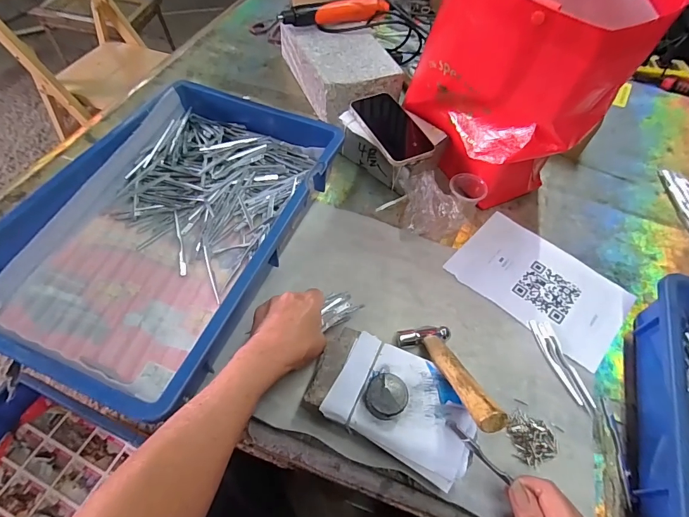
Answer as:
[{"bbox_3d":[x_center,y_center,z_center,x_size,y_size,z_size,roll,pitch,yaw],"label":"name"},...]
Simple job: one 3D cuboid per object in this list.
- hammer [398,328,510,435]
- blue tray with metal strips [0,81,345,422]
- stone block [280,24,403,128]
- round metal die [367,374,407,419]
[{"bbox_3d":[0.105,0.110,0.376,0.056,0.017,0.157,-7,18,-9],"label":"hammer"},{"bbox_3d":[-0.210,-0.054,0.485,0.284,0.075,0.432,20,57,9],"label":"blue tray with metal strips"},{"bbox_3d":[-0.010,-0.355,0.699,0.142,0.080,0.233,-18,59,-16],"label":"stone block"},{"bbox_3d":[0.039,0.132,0.358,0.037,0.020,0.040,2,56,-3],"label":"round metal die"}]

